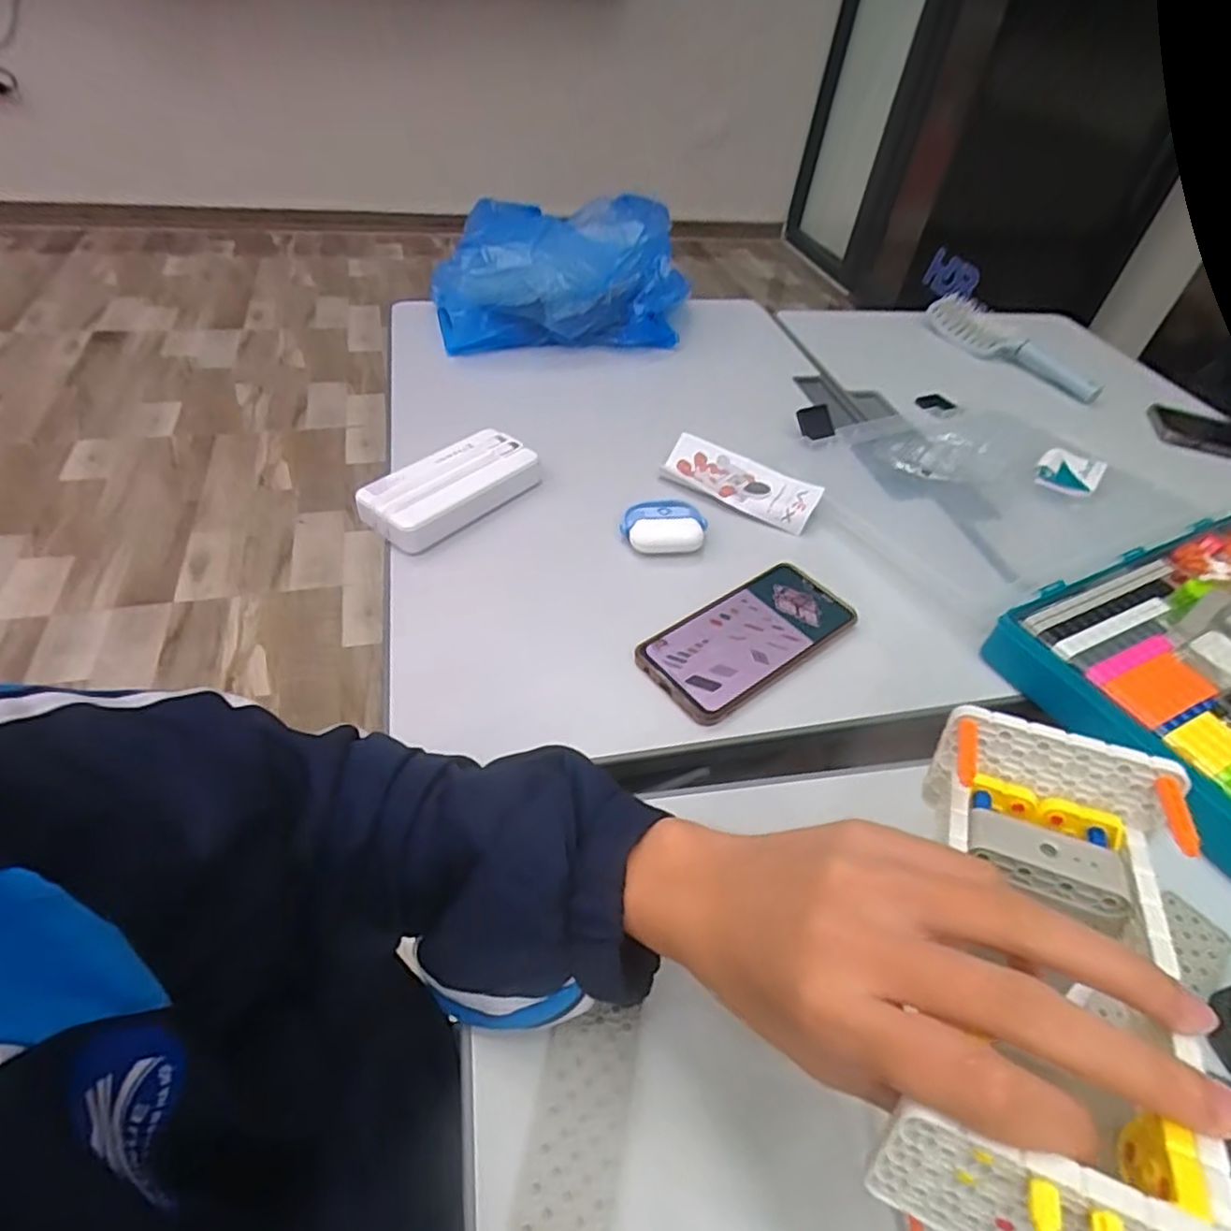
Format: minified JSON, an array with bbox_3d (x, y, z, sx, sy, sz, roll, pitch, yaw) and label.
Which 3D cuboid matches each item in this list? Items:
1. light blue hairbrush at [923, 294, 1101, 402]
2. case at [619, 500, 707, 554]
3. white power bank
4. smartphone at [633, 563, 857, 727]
[{"bbox_3d":[0.495,-0.341,0.852,0.040,0.035,0.237,-20,52,-24],"label":"light blue hairbrush"},{"bbox_3d":[0.039,-0.072,0.541,0.066,0.027,0.038,-1,46,-8],"label":"case"},{"bbox_3d":[-0.134,-0.106,0.552,0.068,0.028,0.143,33,51,23],"label":"white power bank"},{"bbox_3d":[0.095,0.016,0.479,0.158,0.014,0.076,-27,55,-29],"label":"smartphone"}]

